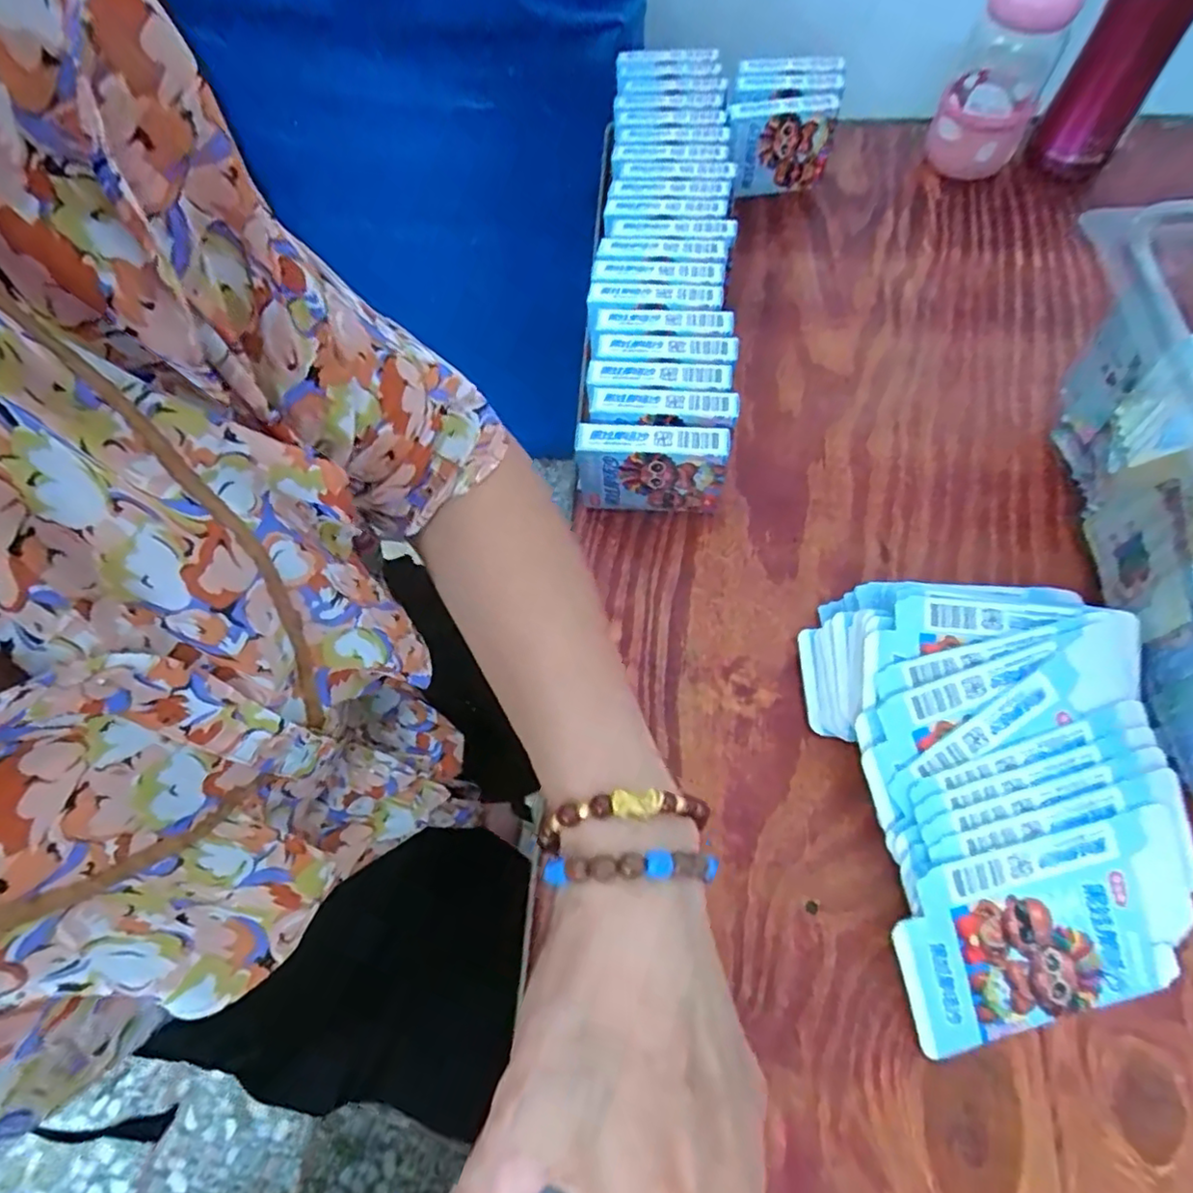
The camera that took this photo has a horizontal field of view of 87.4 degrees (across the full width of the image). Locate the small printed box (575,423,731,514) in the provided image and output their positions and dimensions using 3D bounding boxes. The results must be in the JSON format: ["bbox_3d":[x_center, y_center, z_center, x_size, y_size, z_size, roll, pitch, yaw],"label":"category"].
[{"bbox_3d":[0.035,-0.079,0.404,0.091,0.067,0.022,4,64,5],"label":"small printed box"}]

